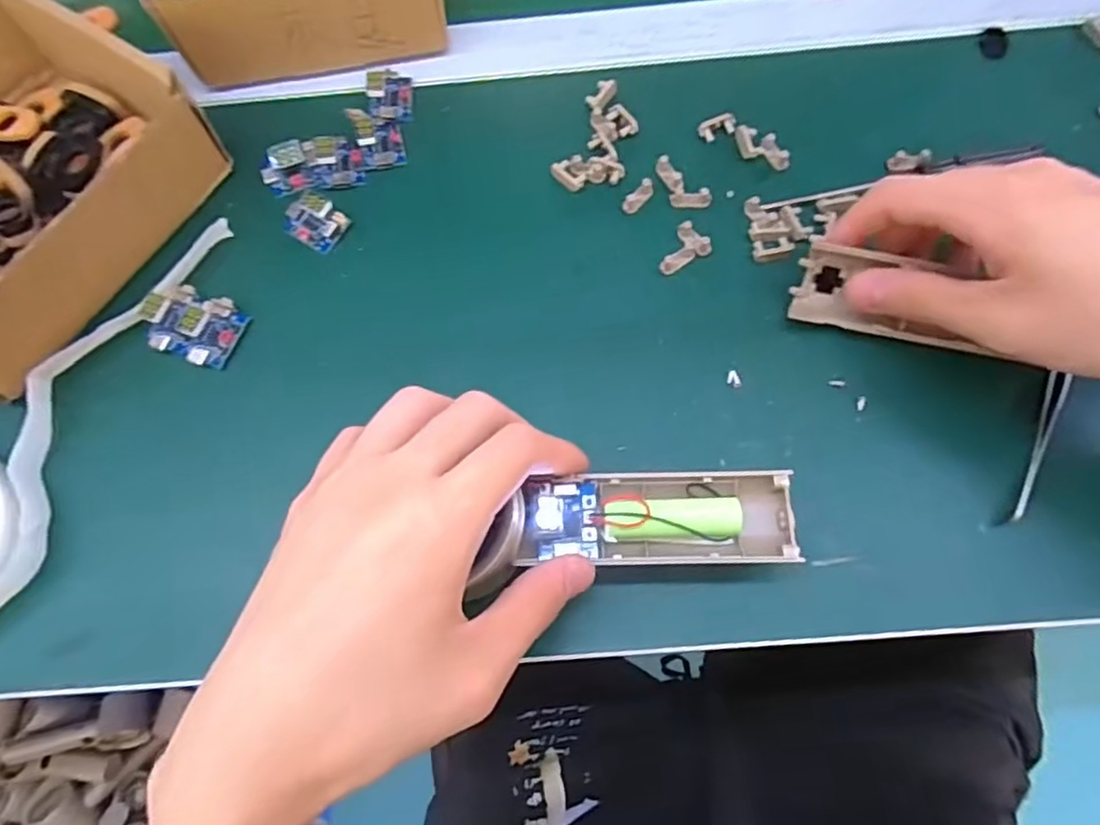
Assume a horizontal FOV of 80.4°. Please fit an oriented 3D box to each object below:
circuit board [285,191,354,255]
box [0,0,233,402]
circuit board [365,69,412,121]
[{"bbox_3d":[-0.118,-0.096,0.325,0.030,0.013,0.023,30,74,12],"label":"circuit board"},{"bbox_3d":[-0.266,-0.111,0.312,0.155,0.055,0.164,31,74,13],"label":"box"},{"bbox_3d":[-0.086,-0.172,0.347,0.023,0.012,0.029,-5,70,1],"label":"circuit board"}]

